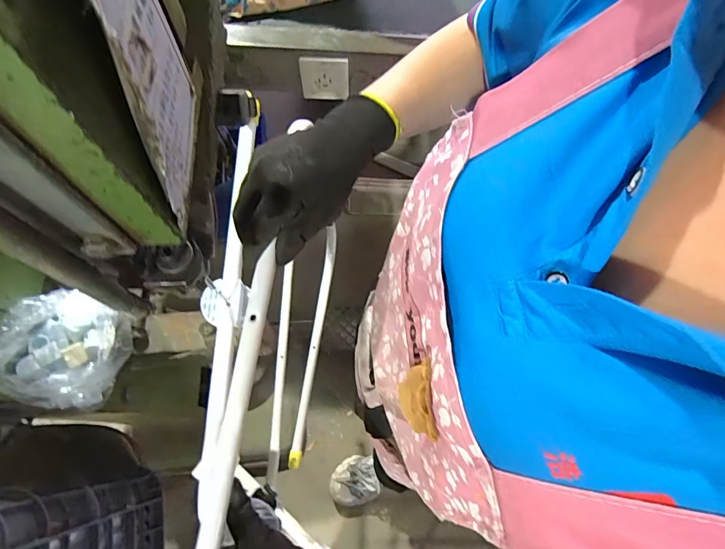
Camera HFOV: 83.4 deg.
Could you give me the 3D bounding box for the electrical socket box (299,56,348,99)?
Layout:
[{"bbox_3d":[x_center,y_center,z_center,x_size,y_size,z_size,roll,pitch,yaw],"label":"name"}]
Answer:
[{"bbox_3d":[-0.070,-0.365,0.761,0.087,0.088,0.013,1,69,-3],"label":"electrical socket box"}]

